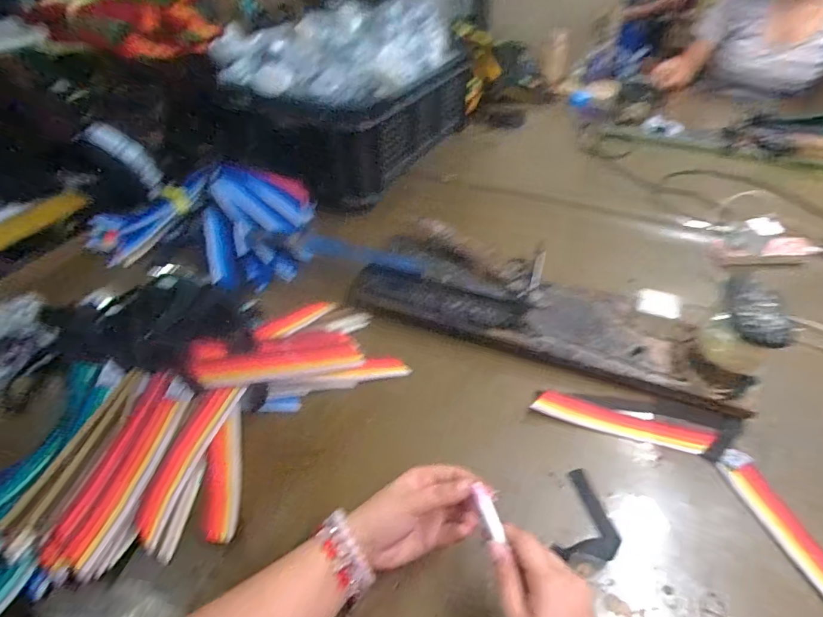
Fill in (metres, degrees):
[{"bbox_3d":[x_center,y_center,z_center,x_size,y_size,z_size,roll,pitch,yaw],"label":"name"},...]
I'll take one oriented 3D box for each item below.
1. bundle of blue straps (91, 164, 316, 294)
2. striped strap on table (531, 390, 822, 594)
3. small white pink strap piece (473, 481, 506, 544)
[{"bbox_3d":[-0.371,-0.139,0.734,0.396,0.126,0.172,3,42,4],"label":"bundle of blue straps"},{"bbox_3d":[0.299,0.168,0.459,0.113,0.012,0.330,-34,52,-31],"label":"striped strap on table"},{"bbox_3d":[0.062,0.163,0.352,0.012,0.005,0.040,-16,72,-17],"label":"small white pink strap piece"}]

